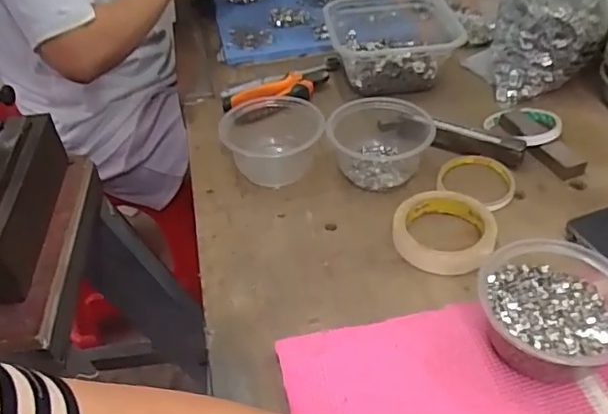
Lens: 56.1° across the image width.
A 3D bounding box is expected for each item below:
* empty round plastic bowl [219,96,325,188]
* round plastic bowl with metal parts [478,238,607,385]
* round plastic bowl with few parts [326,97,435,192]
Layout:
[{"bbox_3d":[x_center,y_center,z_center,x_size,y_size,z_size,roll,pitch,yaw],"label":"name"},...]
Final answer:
[{"bbox_3d":[-0.035,-0.079,0.650,0.111,0.061,0.117,-4,42,4],"label":"empty round plastic bowl"},{"bbox_3d":[0.197,0.088,0.449,0.113,0.056,0.118,-4,42,4],"label":"round plastic bowl with metal parts"},{"bbox_3d":[0.090,-0.072,0.645,0.122,0.058,0.106,-2,42,5],"label":"round plastic bowl with few parts"}]

